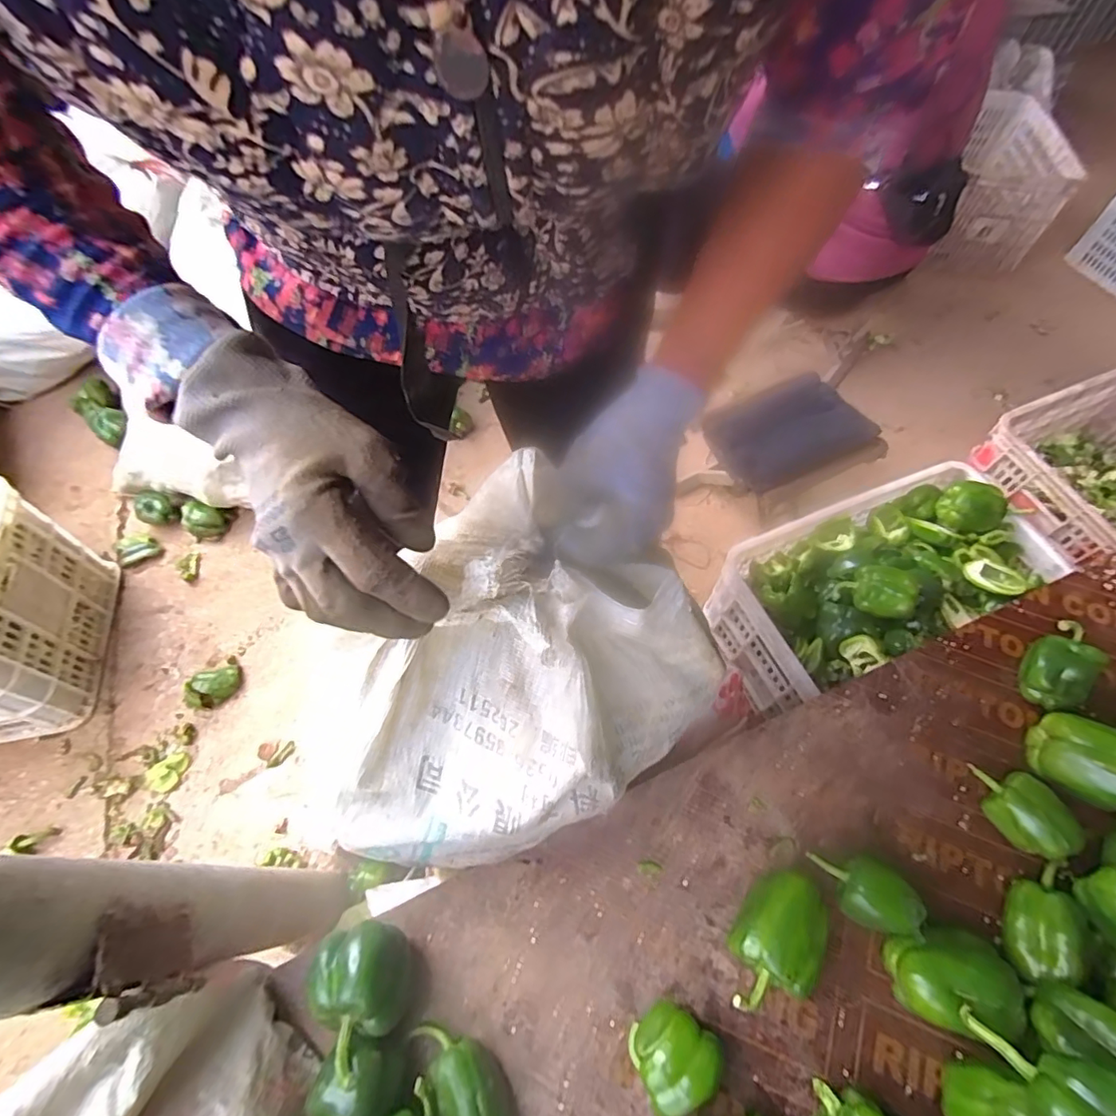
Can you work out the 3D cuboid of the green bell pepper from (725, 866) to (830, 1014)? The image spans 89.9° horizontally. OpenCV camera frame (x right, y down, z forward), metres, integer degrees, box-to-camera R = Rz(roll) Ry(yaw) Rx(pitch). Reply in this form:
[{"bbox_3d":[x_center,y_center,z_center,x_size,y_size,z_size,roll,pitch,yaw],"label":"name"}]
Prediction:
[{"bbox_3d":[0.211,0.373,0.545,0.077,0.078,0.132,35,66,17],"label":"green bell pepper"}]

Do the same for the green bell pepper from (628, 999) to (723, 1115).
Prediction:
[{"bbox_3d":[0.103,0.452,0.507,0.066,0.061,0.071,1,61,-1],"label":"green bell pepper"}]

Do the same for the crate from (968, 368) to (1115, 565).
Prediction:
[{"bbox_3d":[1.130,-0.189,1.184,0.609,0.233,0.301,-21,64,-13],"label":"crate"}]

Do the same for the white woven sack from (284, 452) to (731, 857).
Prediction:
[{"bbox_3d":[-0.033,0.119,0.409,0.196,0.254,0.267,36,66,17],"label":"white woven sack"}]

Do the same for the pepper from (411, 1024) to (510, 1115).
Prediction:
[{"bbox_3d":[-0.083,0.460,0.492,0.055,0.050,0.097,-24,64,-14],"label":"pepper"}]

